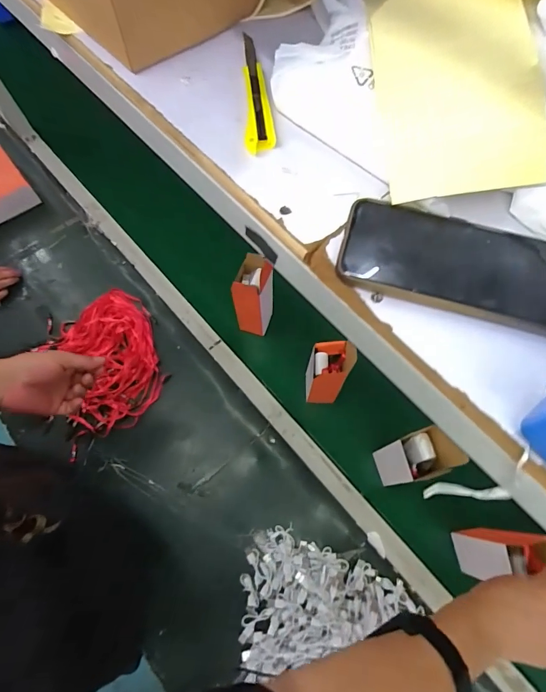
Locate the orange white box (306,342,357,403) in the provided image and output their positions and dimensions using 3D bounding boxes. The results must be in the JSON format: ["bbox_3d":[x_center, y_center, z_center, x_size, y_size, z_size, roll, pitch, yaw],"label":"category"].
[{"bbox_3d":[0.101,0.047,0.712,0.062,0.189,0.067,1,68,1],"label":"orange white box"}]

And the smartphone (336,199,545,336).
[{"bbox_3d":[0.130,-0.058,0.277,0.160,0.010,0.076,16,69,7],"label":"smartphone"}]

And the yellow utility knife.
[{"bbox_3d":[-0.015,-0.231,0.351,0.025,0.012,0.146,-4,68,-1],"label":"yellow utility knife"}]

